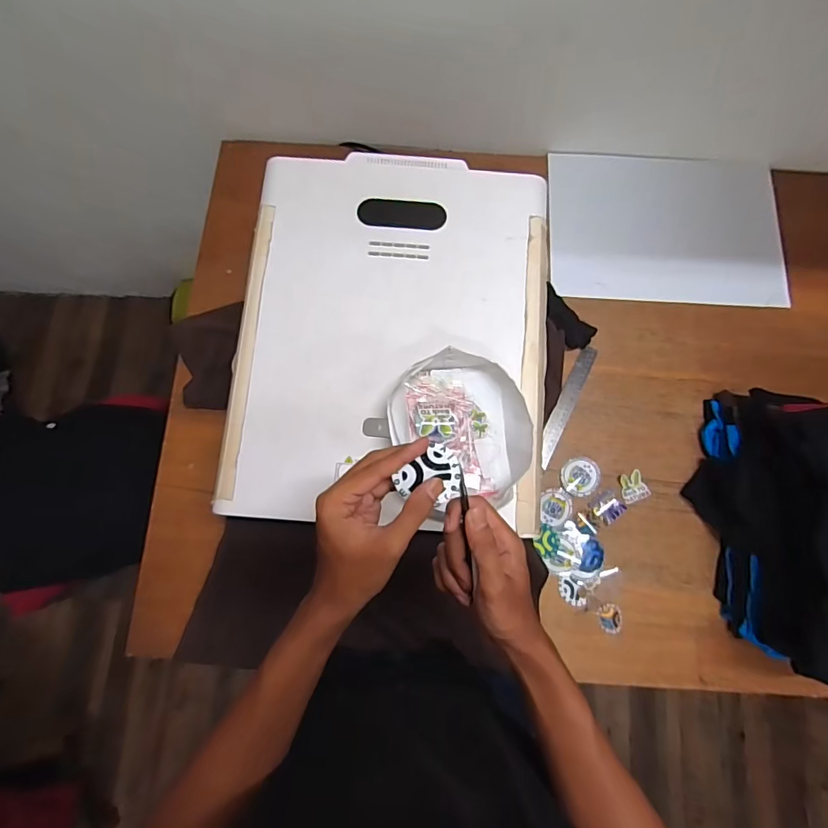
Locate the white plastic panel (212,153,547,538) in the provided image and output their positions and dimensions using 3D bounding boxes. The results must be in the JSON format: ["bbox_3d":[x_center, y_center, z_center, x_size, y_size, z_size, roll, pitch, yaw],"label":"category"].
[{"bbox_3d":[-0.027,-0.115,0.604,0.400,0.025,0.499,4,78,-1],"label":"white plastic panel"}]

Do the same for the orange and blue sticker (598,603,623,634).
[{"bbox_3d":[0.293,0.304,0.683,0.036,0.004,0.041,8,75,5],"label":"orange and blue sticker"}]

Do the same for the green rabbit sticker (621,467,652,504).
[{"bbox_3d":[0.348,0.115,0.728,0.040,0.006,0.046,-18,79,-5],"label":"green rabbit sticker"}]

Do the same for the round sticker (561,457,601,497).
[{"bbox_3d":[0.266,0.099,0.727,0.060,0.004,0.062,0,78,-1],"label":"round sticker"}]

